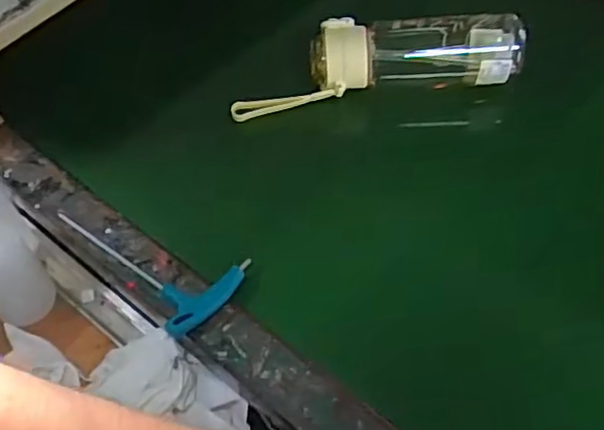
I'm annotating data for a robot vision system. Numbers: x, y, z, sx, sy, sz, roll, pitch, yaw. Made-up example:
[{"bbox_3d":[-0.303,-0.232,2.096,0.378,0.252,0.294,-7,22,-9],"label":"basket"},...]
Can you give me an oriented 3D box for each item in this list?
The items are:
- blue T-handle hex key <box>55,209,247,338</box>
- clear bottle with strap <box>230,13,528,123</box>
[{"bbox_3d":[-0.138,0.027,0.596,0.091,0.018,0.192,-39,61,-23],"label":"blue T-handle hex key"},{"bbox_3d":[0.078,-0.169,0.697,0.313,0.067,0.088,-5,54,-1],"label":"clear bottle with strap"}]

